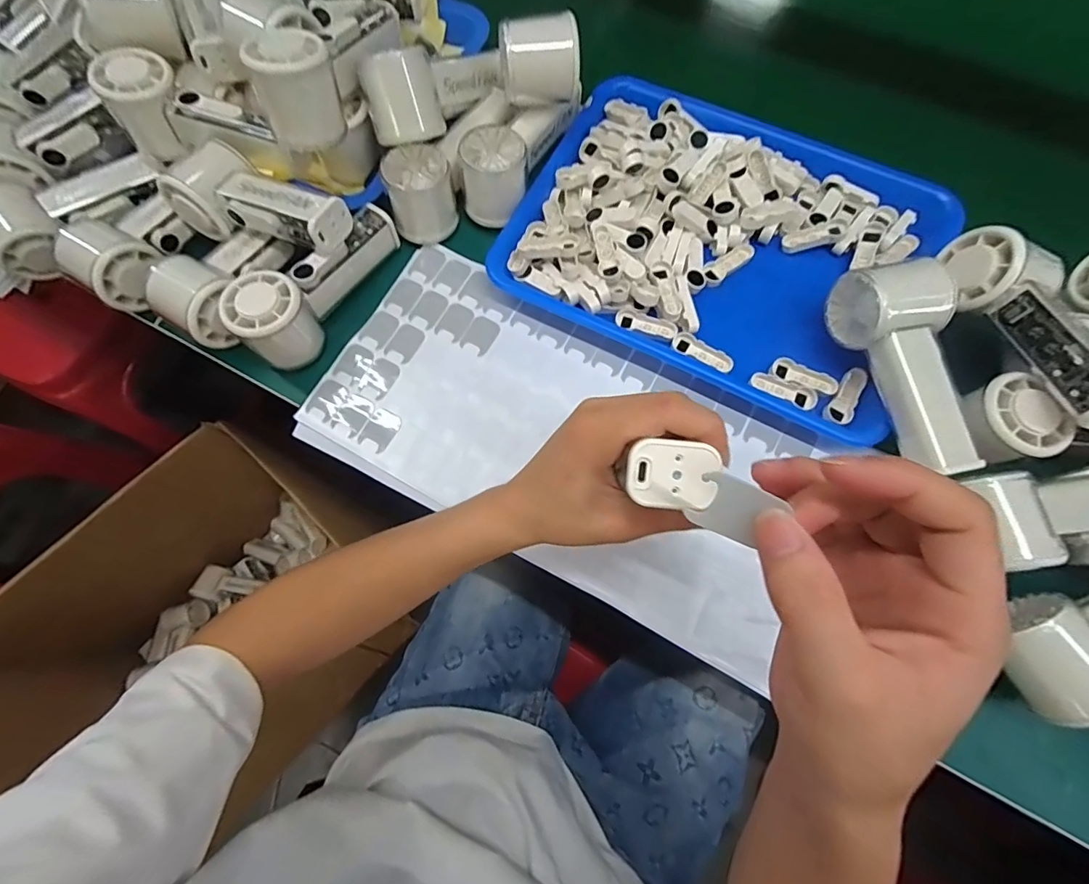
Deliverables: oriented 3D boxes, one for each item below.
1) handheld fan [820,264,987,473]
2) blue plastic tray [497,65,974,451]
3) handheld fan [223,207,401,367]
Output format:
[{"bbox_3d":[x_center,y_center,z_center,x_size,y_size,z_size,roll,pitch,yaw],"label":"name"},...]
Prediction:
[{"bbox_3d":[0.262,-0.055,0.334,0.066,0.062,0.152,-14,73,-3],"label":"handheld fan"},{"bbox_3d":[0.151,-0.170,0.404,0.334,0.033,0.249,26,75,9],"label":"blue plastic tray"},{"bbox_3d":[-0.187,-0.135,0.388,0.054,0.056,0.154,29,76,10],"label":"handheld fan"}]

